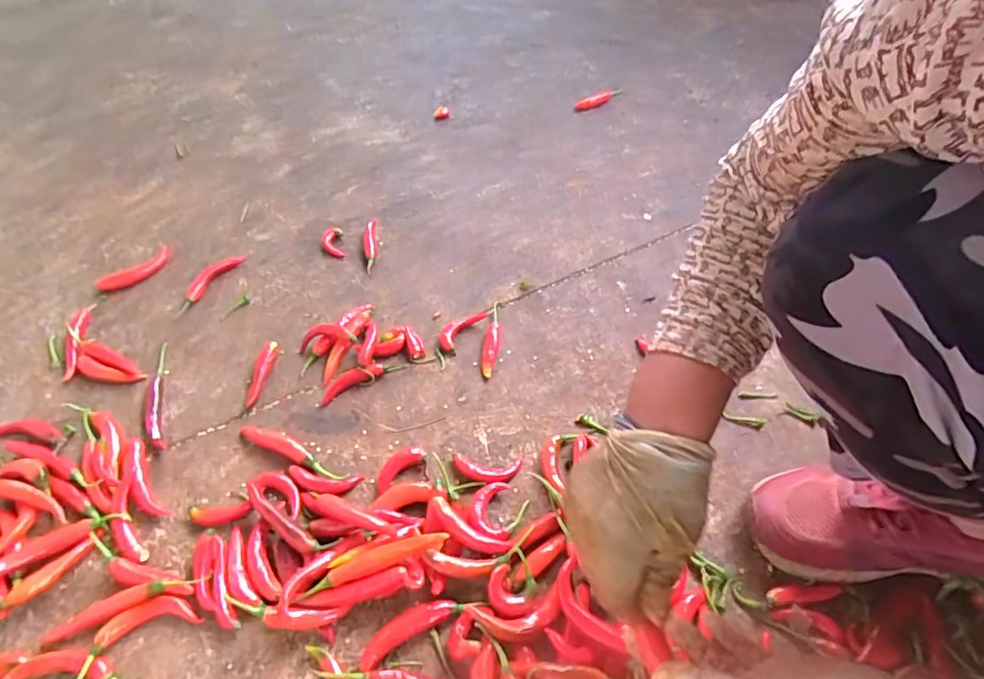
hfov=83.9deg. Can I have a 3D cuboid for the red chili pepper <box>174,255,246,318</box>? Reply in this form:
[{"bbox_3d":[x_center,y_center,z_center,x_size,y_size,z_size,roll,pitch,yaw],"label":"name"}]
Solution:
[{"bbox_3d":[-0.374,-0.077,0.719,0.027,0.017,0.117,18,56,15],"label":"red chili pepper"}]

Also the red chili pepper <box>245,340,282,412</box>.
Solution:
[{"bbox_3d":[-0.265,0.039,0.629,0.020,0.013,0.087,4,53,5],"label":"red chili pepper"}]

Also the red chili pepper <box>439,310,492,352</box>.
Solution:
[{"bbox_3d":[-0.036,-0.019,0.661,0.028,0.016,0.078,33,61,24],"label":"red chili pepper"}]

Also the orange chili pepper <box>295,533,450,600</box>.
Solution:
[{"bbox_3d":[-0.102,0.190,0.473,0.126,0.022,0.019,-15,54,-9],"label":"orange chili pepper"}]

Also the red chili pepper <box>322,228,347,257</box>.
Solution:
[{"bbox_3d":[-0.220,-0.134,0.758,0.028,0.013,0.050,-9,53,-5],"label":"red chili pepper"}]

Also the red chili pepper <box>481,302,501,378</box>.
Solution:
[{"bbox_3d":[0.001,-0.004,0.650,0.017,0.015,0.106,6,54,6],"label":"red chili pepper"}]

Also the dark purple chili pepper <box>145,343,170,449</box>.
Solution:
[{"bbox_3d":[-0.379,0.060,0.615,0.022,0.019,0.143,-16,54,-10],"label":"dark purple chili pepper"}]

